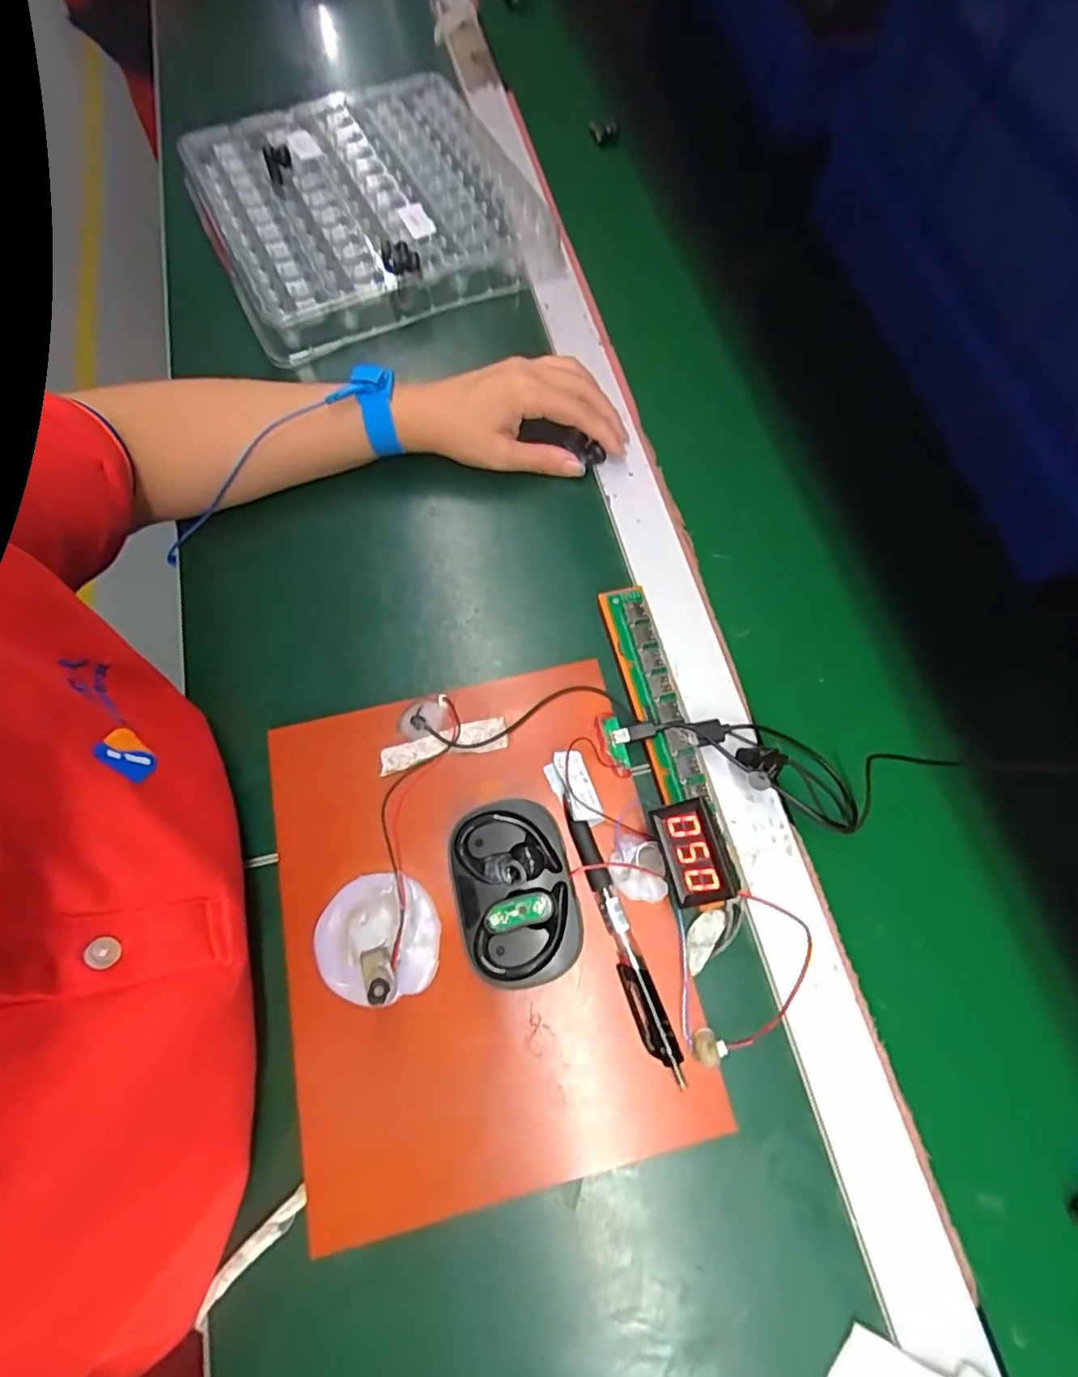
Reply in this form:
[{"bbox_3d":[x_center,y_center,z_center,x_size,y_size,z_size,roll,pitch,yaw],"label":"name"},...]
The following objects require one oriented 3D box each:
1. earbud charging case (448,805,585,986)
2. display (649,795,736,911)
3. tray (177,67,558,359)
[{"bbox_3d":[-0.013,0.104,0.306,0.058,0.033,0.087,-14,70,-7],"label":"earbud charging case"},{"bbox_3d":[0.076,0.079,0.291,0.030,0.017,0.047,-28,71,26],"label":"display"},{"bbox_3d":[-0.149,-0.411,0.506,0.256,0.032,0.243,-25,78,-5],"label":"tray"}]

